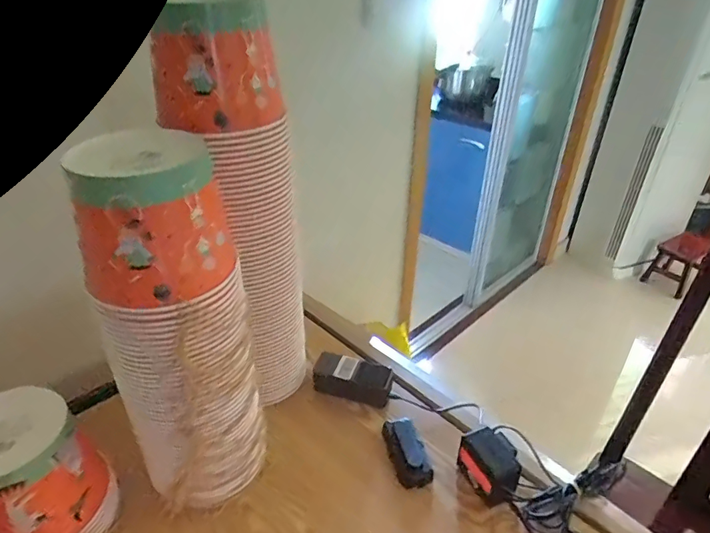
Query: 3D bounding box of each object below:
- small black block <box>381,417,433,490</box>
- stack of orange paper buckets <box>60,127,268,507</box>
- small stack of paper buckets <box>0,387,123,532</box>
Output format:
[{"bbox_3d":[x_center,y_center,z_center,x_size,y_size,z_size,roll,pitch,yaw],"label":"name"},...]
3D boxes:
[{"bbox_3d":[0.078,0.276,0.715,0.053,0.025,0.104,-9,33,-16],"label":"small black block"},{"bbox_3d":[-0.202,0.099,0.561,0.133,0.469,0.134,15,34,20],"label":"stack of orange paper buckets"},{"bbox_3d":[-0.377,0.256,0.562,0.149,0.175,0.135,-27,42,-37],"label":"small stack of paper buckets"}]

